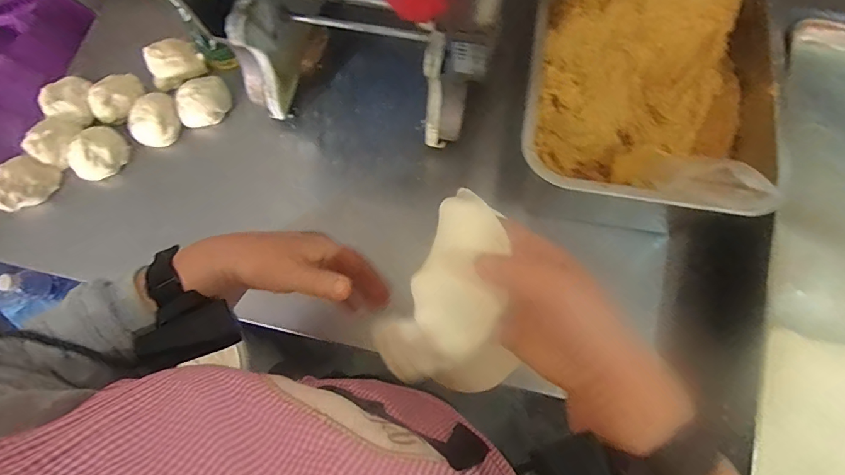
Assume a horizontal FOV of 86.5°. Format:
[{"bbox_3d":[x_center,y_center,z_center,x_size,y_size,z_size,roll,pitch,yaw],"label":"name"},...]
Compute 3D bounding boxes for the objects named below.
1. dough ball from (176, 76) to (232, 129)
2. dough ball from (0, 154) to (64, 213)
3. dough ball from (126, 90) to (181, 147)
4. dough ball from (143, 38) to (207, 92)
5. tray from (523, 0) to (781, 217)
[{"bbox_3d":[-0.310,-0.192,0.645,0.065,0.056,0.067,0,73,1],"label":"dough ball"},{"bbox_3d":[-0.530,-0.070,0.595,0.051,0.040,0.078,27,76,9],"label":"dough ball"},{"bbox_3d":[-0.370,-0.162,0.637,0.061,0.060,0.061,0,73,1],"label":"dough ball"},{"bbox_3d":[-0.356,-0.247,0.644,0.076,0.041,0.066,-31,75,-8],"label":"dough ball"},{"bbox_3d":[0.255,-0.192,0.512,0.256,0.085,0.350,11,74,4],"label":"tray"}]

